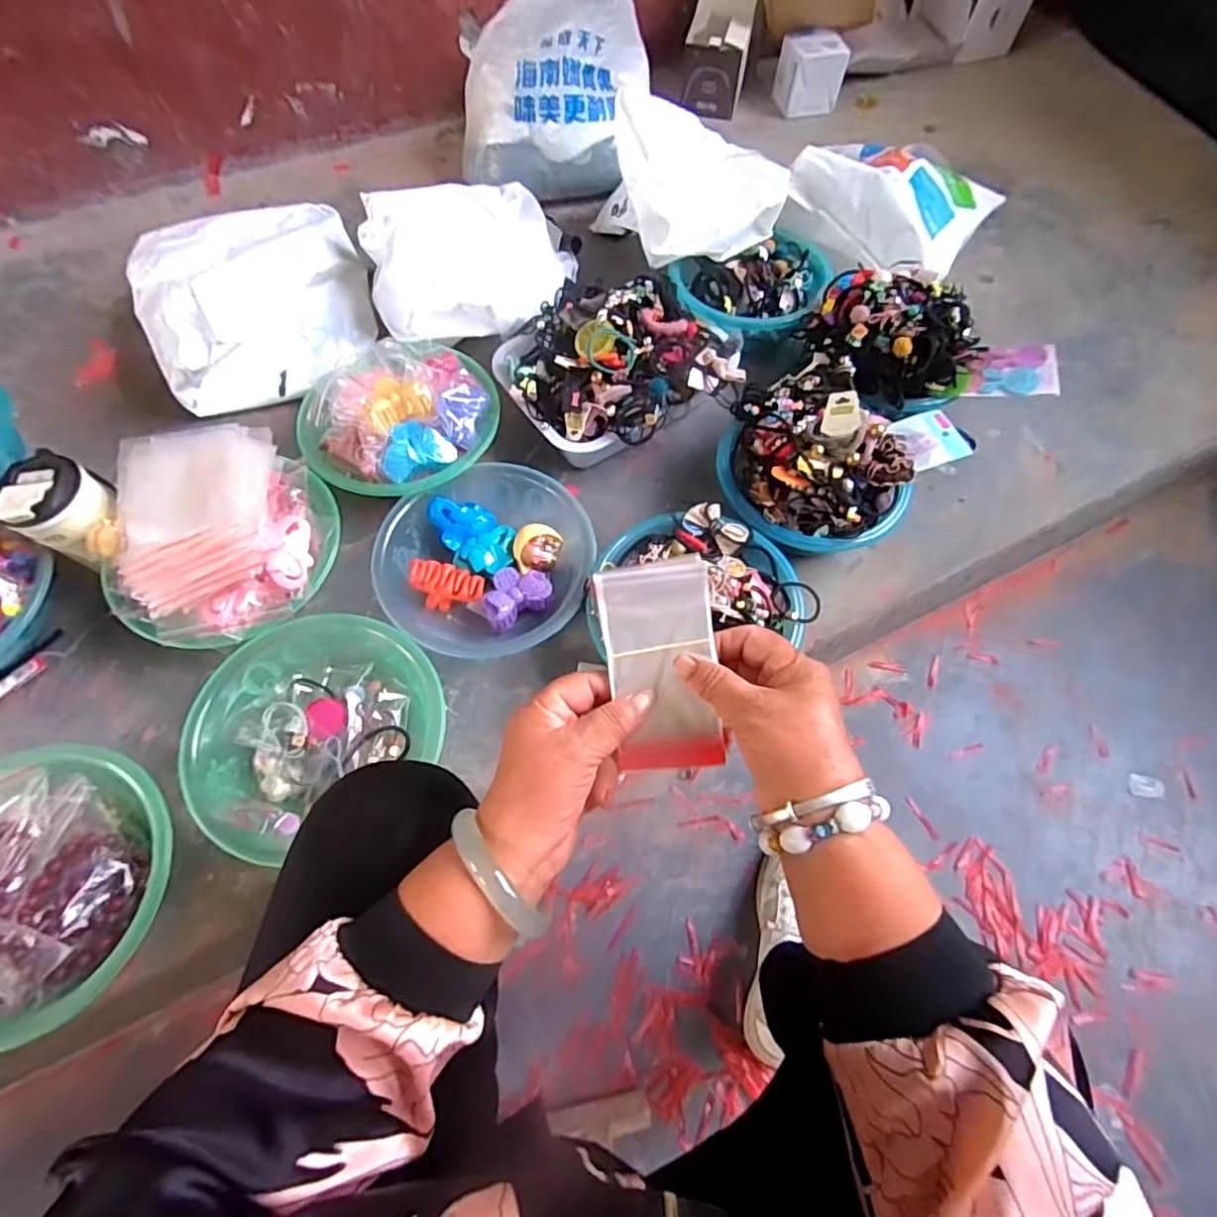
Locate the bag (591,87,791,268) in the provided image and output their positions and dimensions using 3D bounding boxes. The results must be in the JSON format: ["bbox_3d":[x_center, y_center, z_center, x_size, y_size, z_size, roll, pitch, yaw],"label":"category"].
[{"bbox_3d":[0.127,-0.615,0.858,0.244,0.126,0.199,4,65,1],"label":"bag"}]

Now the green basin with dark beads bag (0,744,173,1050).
[{"bbox_3d":[-0.507,0.247,0.540,0.228,0.090,0.228,1,65,0],"label":"green basin with dark beads bag"}]

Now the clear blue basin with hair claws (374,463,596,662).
[{"bbox_3d":[-0.141,-0.053,0.705,0.220,0.088,0.221,0,65,-1],"label":"clear blue basin with hair claws"}]

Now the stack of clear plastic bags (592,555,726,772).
[{"bbox_3d":[0.032,0.033,0.353,0.063,0.010,0.119,-9,94,5],"label":"stack of clear plastic bags"}]

